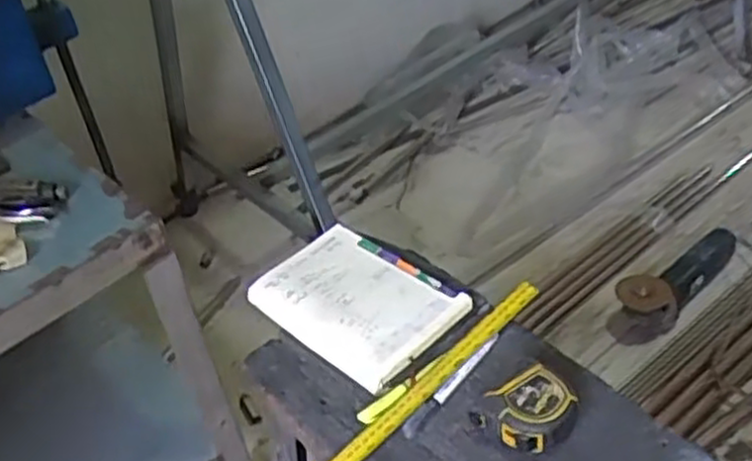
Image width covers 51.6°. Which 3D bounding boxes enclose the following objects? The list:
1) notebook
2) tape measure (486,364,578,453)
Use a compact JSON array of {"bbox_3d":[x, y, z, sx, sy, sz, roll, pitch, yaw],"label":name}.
[{"bbox_3d":[-0.020,0.075,0.865,0.211,0.023,0.156,26,51,32],"label":"notebook"},{"bbox_3d":[0.145,0.168,0.720,0.076,0.046,0.066,-33,48,-26],"label":"tape measure"}]

